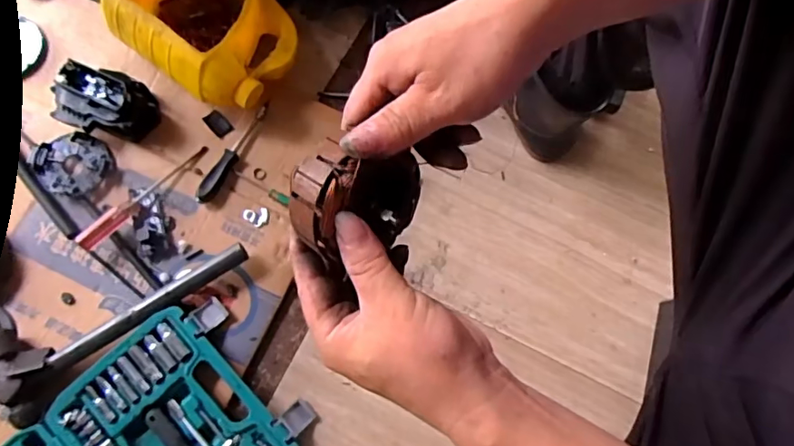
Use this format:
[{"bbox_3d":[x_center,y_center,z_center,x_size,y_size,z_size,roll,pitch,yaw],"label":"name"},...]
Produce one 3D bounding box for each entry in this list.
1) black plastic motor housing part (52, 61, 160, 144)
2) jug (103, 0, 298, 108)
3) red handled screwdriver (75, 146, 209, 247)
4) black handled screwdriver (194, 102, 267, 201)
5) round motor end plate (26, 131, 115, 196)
[{"bbox_3d":[-0.394,-0.163,0.706,0.119,0.067,0.081,12,76,3],"label":"black plastic motor housing part"},{"bbox_3d":[-0.254,-0.269,0.714,0.224,0.115,0.174,34,78,8],"label":"jug"},{"bbox_3d":[-0.335,-0.039,0.690,0.021,0.026,0.195,43,79,10],"label":"red handled screwdriver"},{"bbox_3d":[-0.225,-0.099,0.719,0.022,0.025,0.163,24,77,5],"label":"black handled screwdriver"},{"bbox_3d":[-0.441,-0.080,0.709,0.102,0.015,0.083,-14,76,-4],"label":"round motor end plate"}]

